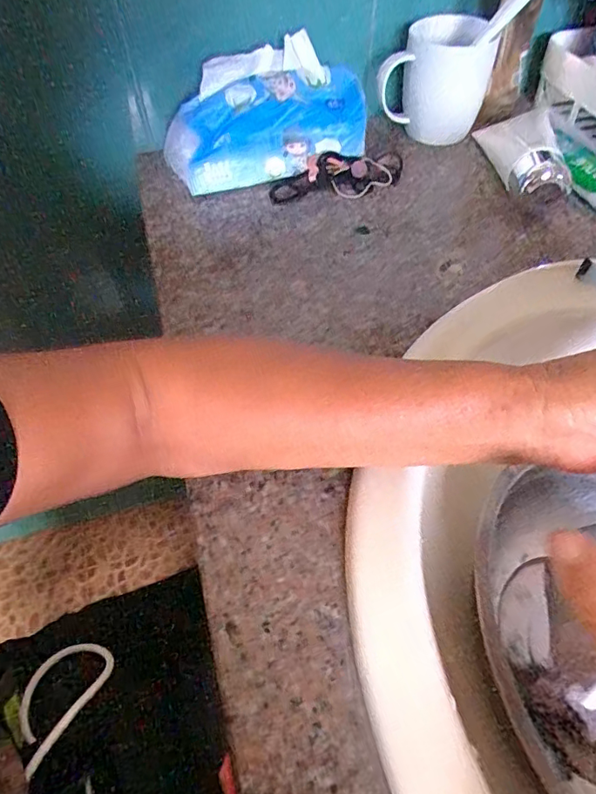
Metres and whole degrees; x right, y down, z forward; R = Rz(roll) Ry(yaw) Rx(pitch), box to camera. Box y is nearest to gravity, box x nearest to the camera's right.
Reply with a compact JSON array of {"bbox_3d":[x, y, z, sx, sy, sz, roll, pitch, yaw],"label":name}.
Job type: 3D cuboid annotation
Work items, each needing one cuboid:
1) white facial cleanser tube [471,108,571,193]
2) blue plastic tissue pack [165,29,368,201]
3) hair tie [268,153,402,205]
[{"bbox_3d":[0.217,-0.237,0.489,0.054,0.046,0.138,-2,54,2],"label":"white facial cleanser tube"},{"bbox_3d":[-0.031,-0.271,0.501,0.196,0.104,0.066,-18,55,-10],"label":"blue plastic tissue pack"},{"bbox_3d":[0.038,-0.223,0.511,0.130,0.022,0.049,-6,54,-1],"label":"hair tie"}]

